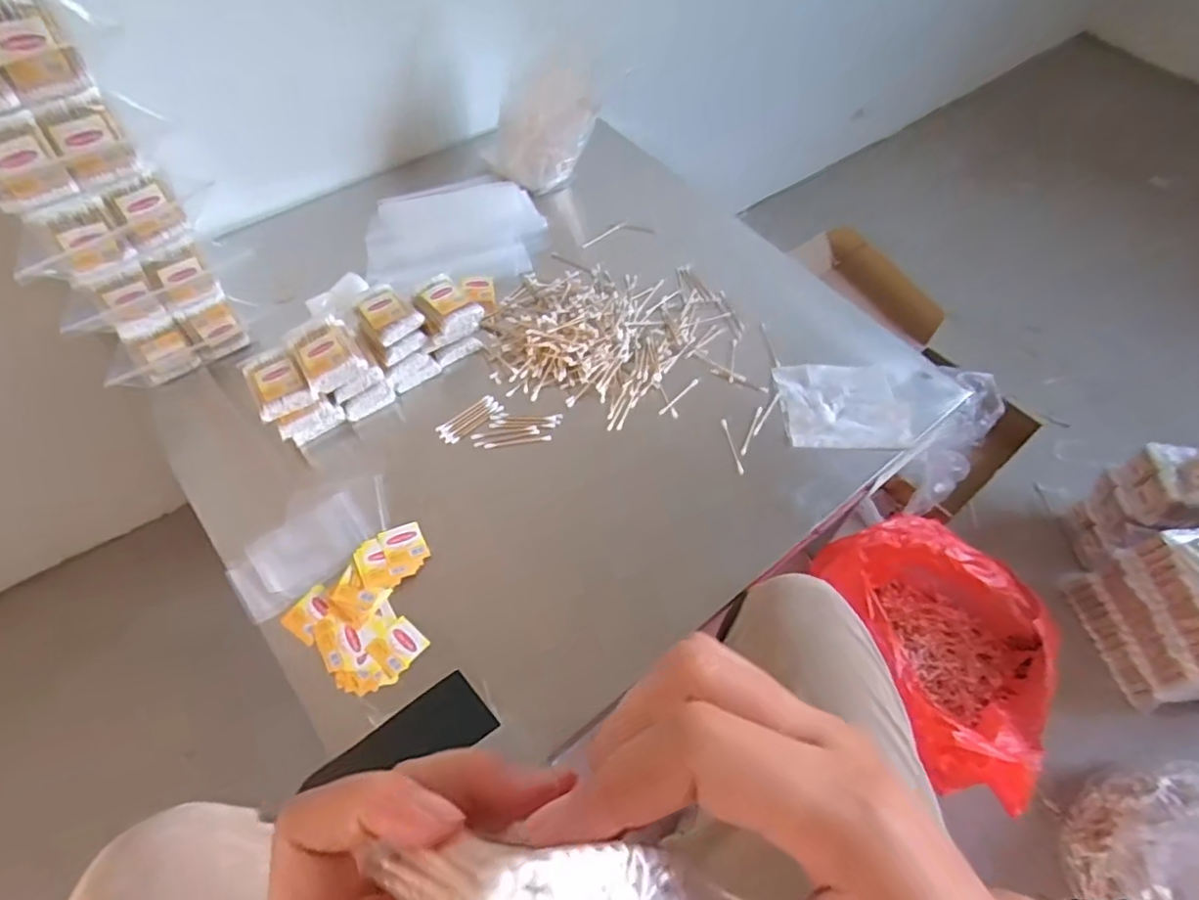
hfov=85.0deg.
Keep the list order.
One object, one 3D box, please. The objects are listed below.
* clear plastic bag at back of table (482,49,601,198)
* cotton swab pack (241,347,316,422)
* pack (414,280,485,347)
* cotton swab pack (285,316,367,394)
[{"bbox_3d":[-0.083,-0.453,0.911,0.151,0.183,0.053,5,56,0],"label":"clear plastic bag at back of table"},{"bbox_3d":[-0.337,-0.072,0.683,0.054,0.022,0.076,-25,61,-18],"label":"cotton swab pack"},{"bbox_3d":[-0.175,-0.163,0.759,0.062,0.029,0.068,-28,62,-20],"label":"pack"},{"bbox_3d":[-0.290,-0.105,0.694,0.063,0.030,0.083,-27,62,-19],"label":"cotton swab pack"}]

